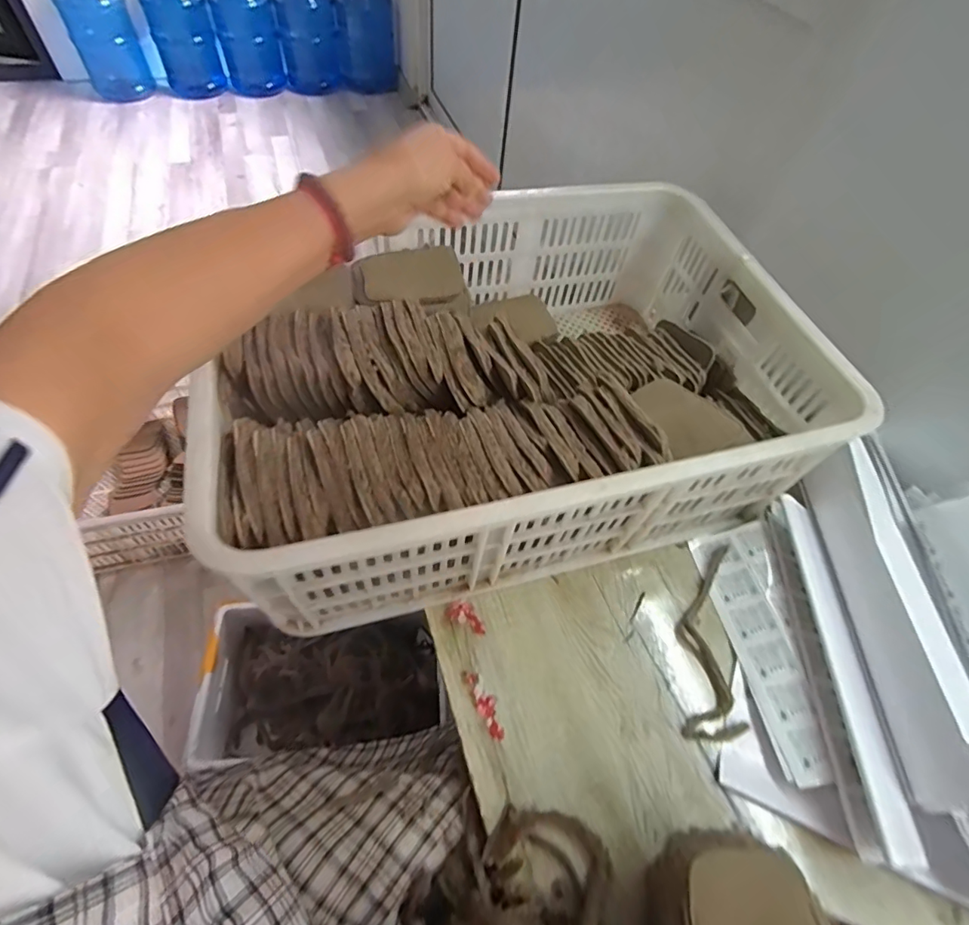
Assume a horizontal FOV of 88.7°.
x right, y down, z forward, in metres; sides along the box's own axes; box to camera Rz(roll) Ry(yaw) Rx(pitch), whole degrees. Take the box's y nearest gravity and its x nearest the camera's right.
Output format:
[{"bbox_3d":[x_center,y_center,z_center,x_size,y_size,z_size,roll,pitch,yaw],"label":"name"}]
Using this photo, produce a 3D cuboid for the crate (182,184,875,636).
[{"bbox_3d":[0.037,-0.097,0.569,0.591,0.197,0.416,-11,57,-13],"label":"crate"}]

